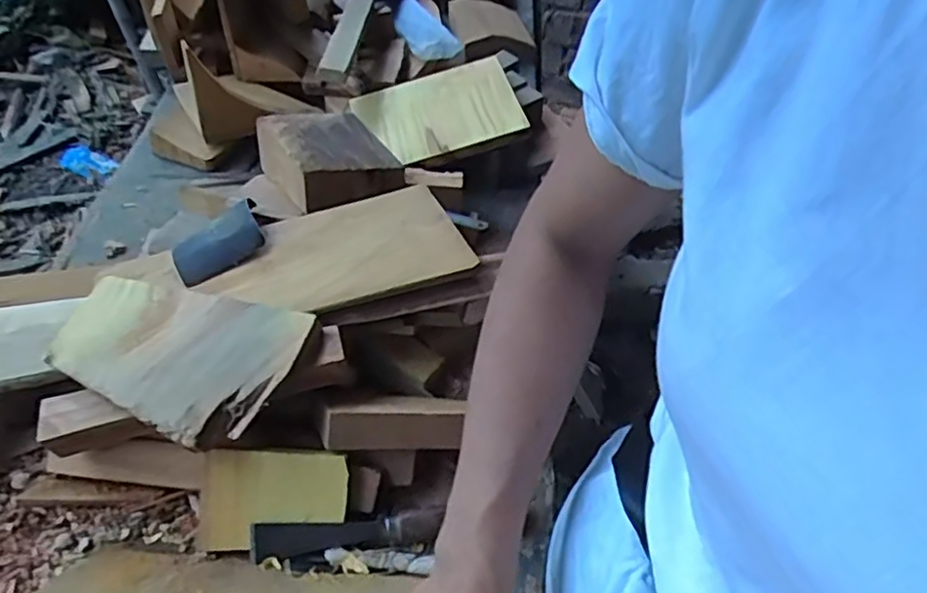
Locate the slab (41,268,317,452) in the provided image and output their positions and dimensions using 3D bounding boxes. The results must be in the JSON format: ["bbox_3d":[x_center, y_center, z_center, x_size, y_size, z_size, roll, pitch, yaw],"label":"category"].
[{"bbox_3d":[-0.278,0.044,0.649,0.234,0.032,0.152,24,50,15],"label":"slab"}]

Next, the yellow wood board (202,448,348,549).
[{"bbox_3d":[-0.182,0.191,0.637,0.140,0.091,0.015,-2,3,-2],"label":"yellow wood board"}]

